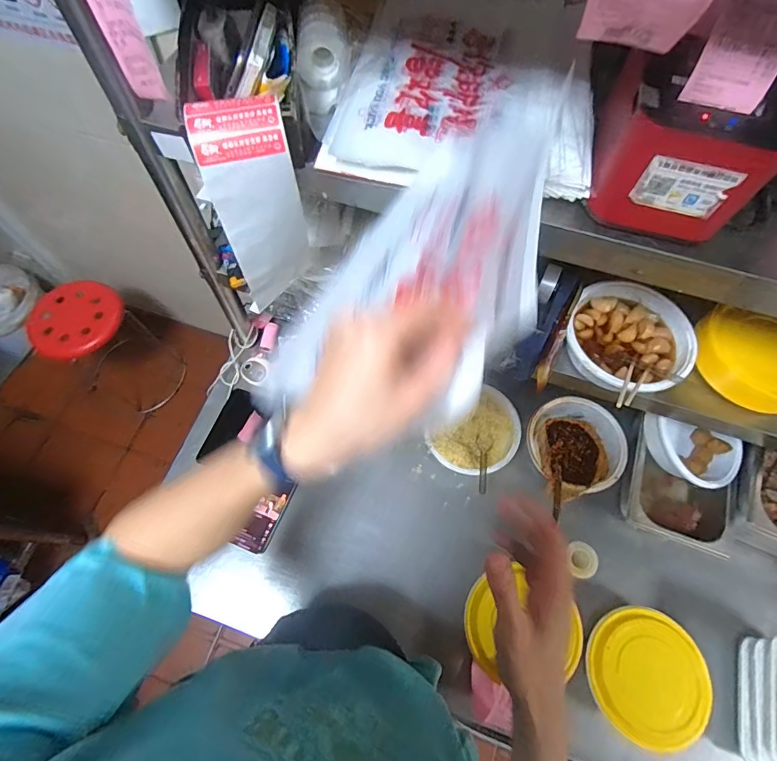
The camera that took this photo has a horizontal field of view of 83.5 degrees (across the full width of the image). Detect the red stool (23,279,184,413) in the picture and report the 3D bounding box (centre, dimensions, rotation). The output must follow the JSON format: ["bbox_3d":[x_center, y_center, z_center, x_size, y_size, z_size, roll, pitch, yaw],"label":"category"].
[{"bbox_3d":[-0.977,-0.117,1.507,0.355,0.381,0.304,36,70,14],"label":"red stool"}]

